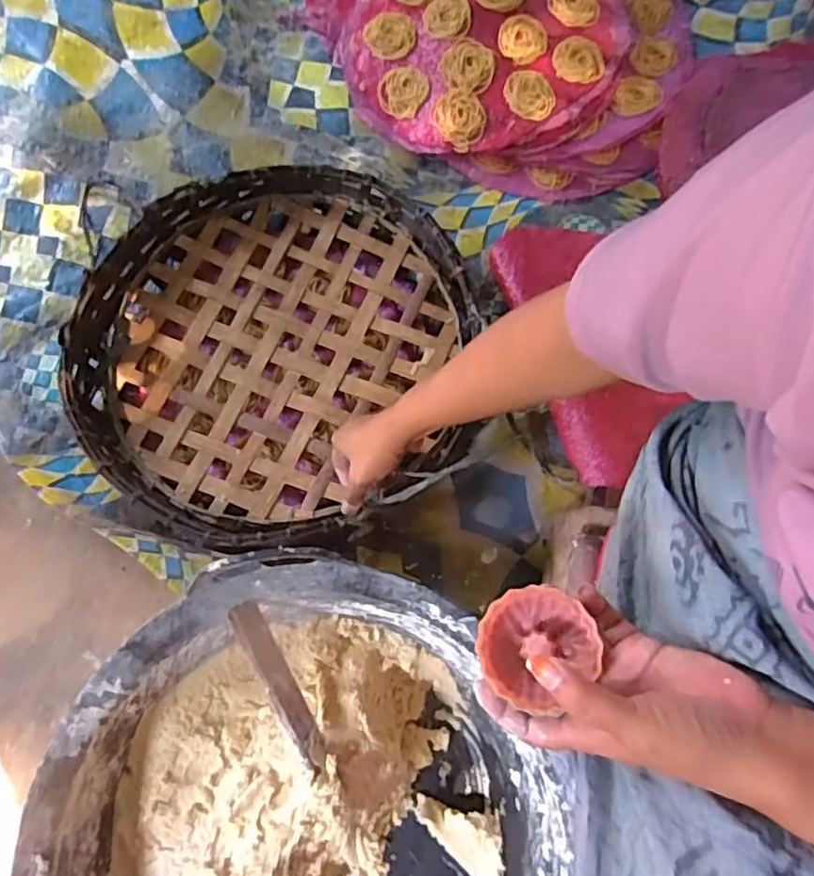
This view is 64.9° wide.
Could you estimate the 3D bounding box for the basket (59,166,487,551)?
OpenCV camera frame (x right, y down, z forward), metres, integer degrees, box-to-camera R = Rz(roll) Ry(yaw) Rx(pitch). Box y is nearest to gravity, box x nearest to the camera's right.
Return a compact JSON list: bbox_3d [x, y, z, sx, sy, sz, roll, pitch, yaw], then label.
[{"bbox_3d":[-0.144,-0.101,0.719,0.437,0.073,0.414,0,73,-1],"label":"basket"}]

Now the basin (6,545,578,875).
[{"bbox_3d":[-0.076,0.329,0.539,0.396,0.176,0.403,0,73,-1],"label":"basin"}]

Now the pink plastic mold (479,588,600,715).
[{"bbox_3d":[0.067,0.109,0.342,0.059,0.028,0.055,-34,77,-11],"label":"pink plastic mold"}]

